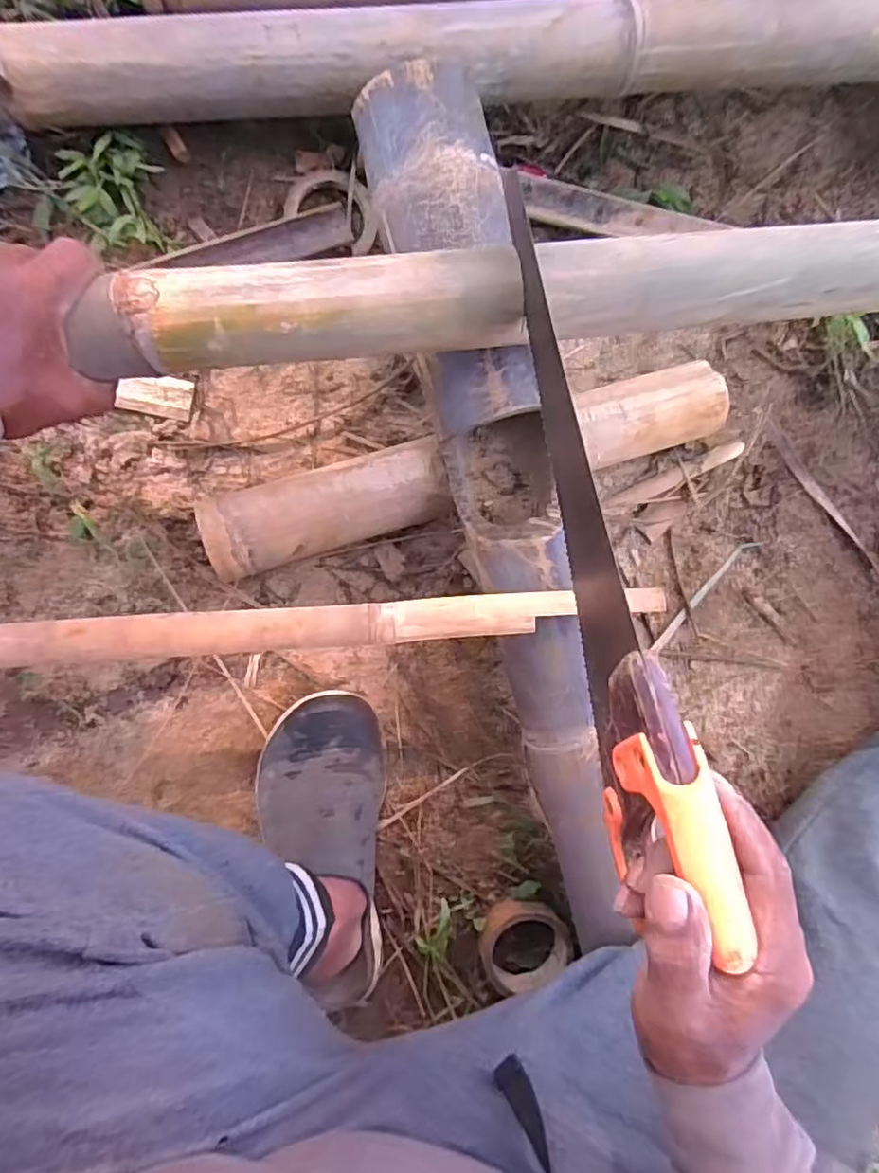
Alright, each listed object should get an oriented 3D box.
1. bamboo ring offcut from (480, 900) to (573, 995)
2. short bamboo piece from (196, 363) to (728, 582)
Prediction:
[{"bbox_3d":[0.079,0.330,0.565,0.080,0.031,0.087,0,89,-9],"label":"bamboo ring offcut"},{"bbox_3d":[0.032,-0.105,0.557,0.468,0.071,0.069,-18,90,-9],"label":"short bamboo piece"}]

